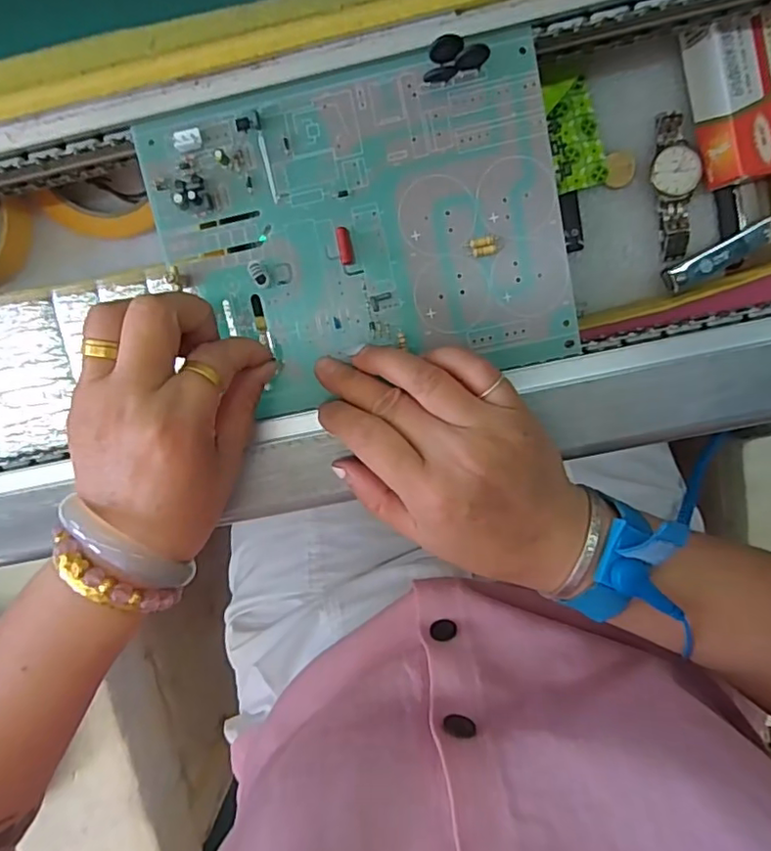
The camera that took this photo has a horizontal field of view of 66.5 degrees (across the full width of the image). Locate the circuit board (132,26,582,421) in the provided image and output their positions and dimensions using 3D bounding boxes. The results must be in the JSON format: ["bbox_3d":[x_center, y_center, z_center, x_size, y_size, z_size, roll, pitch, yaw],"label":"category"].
[{"bbox_3d":[-0.010,-0.087,0.273,0.182,0.014,0.141,-11,98,4],"label":"circuit board"}]

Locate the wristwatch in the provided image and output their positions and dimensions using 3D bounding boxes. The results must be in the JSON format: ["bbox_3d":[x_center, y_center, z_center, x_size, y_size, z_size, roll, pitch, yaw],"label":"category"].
[{"bbox_3d":[0.163,-0.135,0.335,0.027,0.012,0.076,4,100,3],"label":"wristwatch"}]

